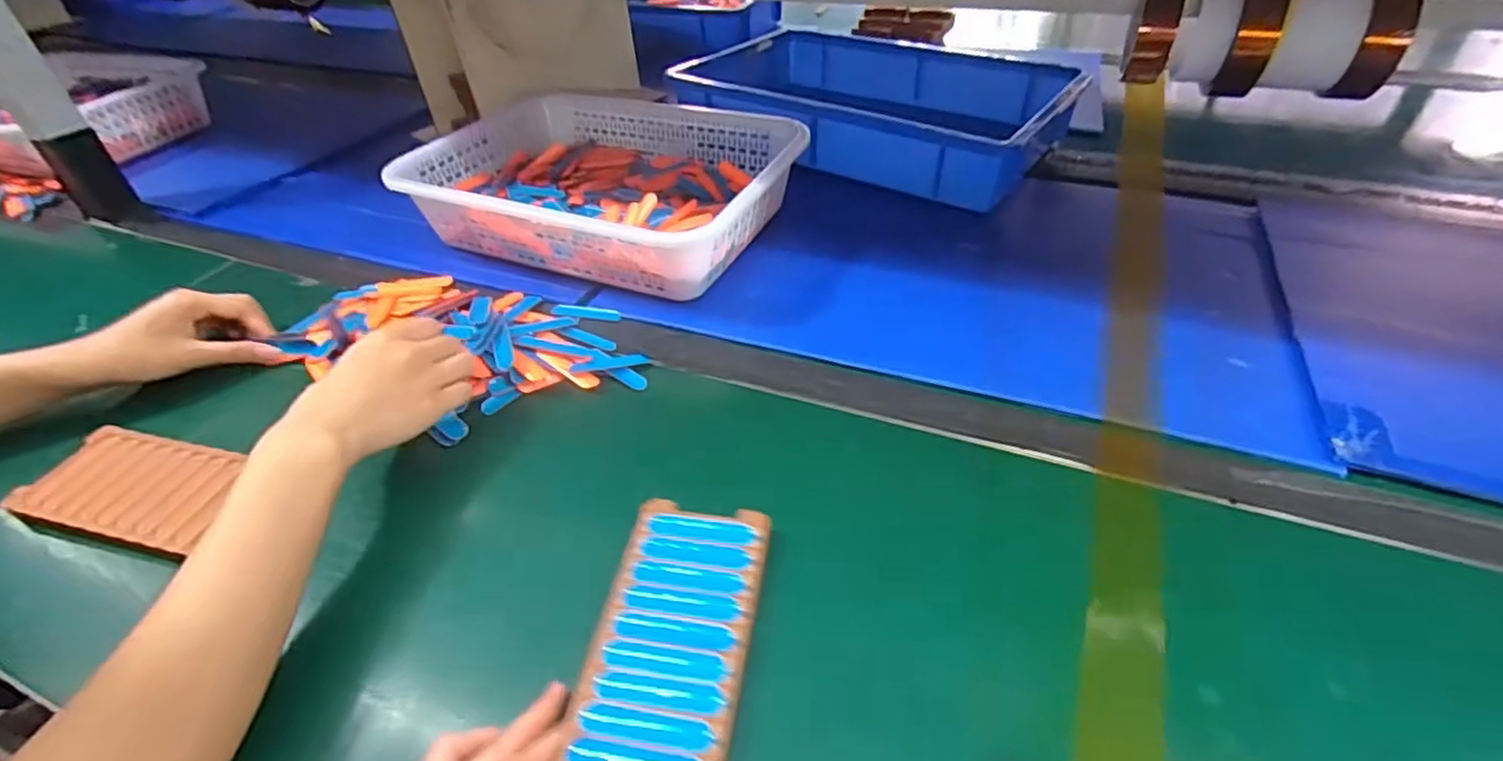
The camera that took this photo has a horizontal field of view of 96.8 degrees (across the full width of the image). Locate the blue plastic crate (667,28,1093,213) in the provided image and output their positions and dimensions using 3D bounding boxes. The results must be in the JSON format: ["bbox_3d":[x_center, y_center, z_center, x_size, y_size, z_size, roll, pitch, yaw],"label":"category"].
[{"bbox_3d":[0.142,-0.340,0.817,0.438,0.099,0.292,23,46,27],"label":"blue plastic crate"}]

